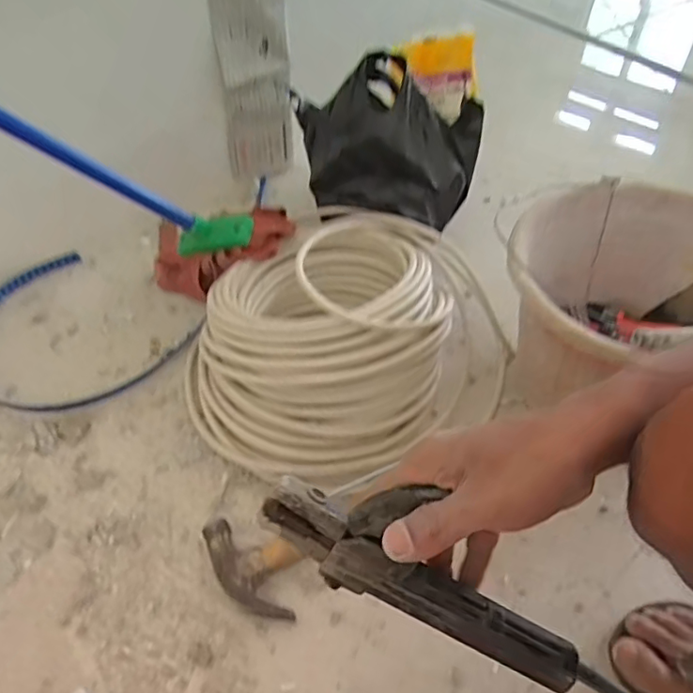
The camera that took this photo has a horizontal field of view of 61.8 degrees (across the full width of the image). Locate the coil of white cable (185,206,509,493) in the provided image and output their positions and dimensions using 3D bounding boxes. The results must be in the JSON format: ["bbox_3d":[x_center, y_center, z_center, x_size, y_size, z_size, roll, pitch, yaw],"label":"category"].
[{"bbox_3d":[-0.017,-0.030,0.702,0.359,0.165,0.344,0,49,0],"label":"coil of white cable"}]

